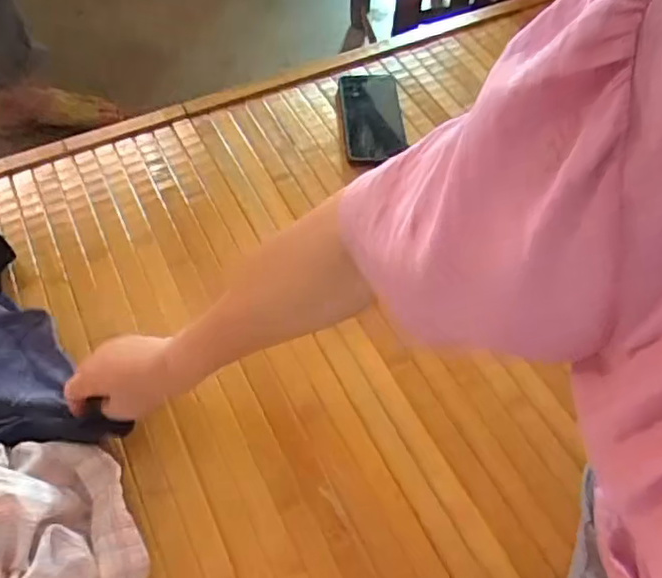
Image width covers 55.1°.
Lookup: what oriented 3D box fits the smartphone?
[{"bbox_3d":[0.056,-0.235,0.857,0.082,0.012,0.161,0,60,-10],"label":"smartphone"}]

